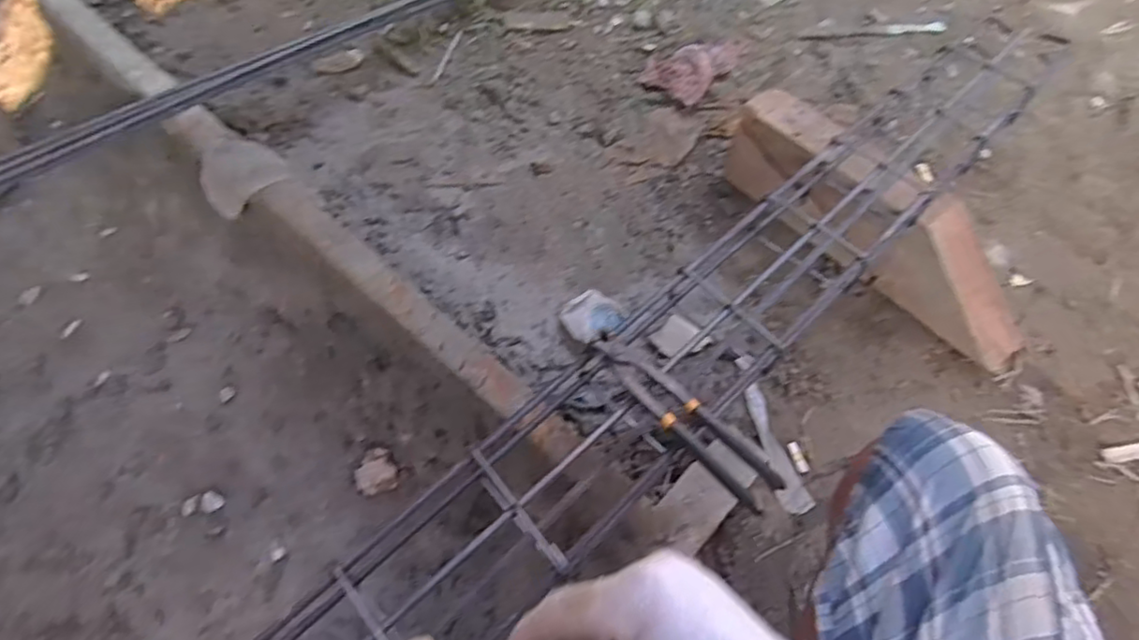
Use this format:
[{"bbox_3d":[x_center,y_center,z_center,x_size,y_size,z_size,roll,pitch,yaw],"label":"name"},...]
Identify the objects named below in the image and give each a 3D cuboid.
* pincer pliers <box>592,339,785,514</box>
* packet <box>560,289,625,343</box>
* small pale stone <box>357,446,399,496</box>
[{"bbox_3d":[0.103,0.089,0.593,0.214,0.032,0.053,38,63,20],"label":"pincer pliers"},{"bbox_3d":[0.034,-0.007,0.923,0.082,0.042,0.094,-20,60,-15],"label":"packet"},{"bbox_3d":[-0.274,0.216,0.898,0.056,0.021,0.061,-10,58,-9],"label":"small pale stone"}]

